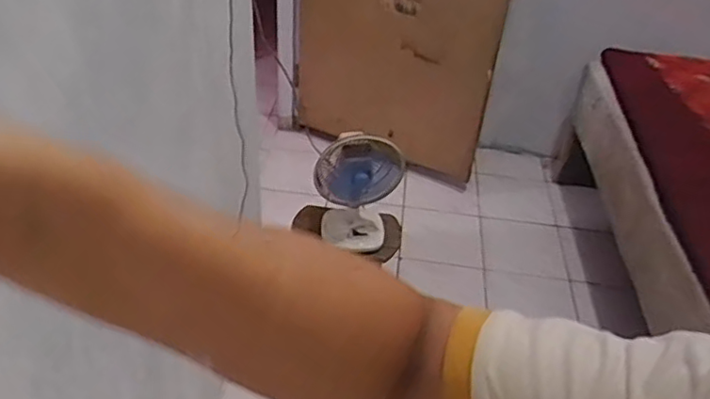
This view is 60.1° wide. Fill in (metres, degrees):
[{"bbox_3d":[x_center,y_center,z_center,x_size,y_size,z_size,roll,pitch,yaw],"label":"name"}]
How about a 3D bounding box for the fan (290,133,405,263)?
[{"bbox_3d":[-0.016,-0.018,1.614,0.287,0.362,0.164,11,37,9],"label":"fan"}]

